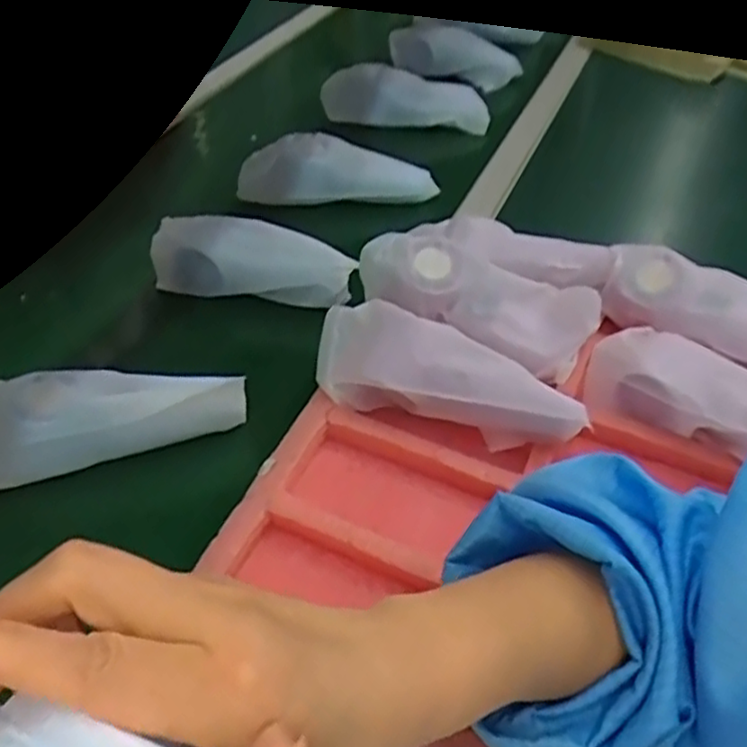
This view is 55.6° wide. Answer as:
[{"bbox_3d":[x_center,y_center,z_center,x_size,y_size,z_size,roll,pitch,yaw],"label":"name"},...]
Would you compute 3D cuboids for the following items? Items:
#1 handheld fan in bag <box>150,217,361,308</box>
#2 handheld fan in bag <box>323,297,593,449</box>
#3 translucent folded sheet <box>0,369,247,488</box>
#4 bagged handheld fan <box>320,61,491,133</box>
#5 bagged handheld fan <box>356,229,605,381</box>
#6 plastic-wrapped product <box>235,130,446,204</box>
[{"bbox_3d":[-0.108,-0.103,0.653,0.183,0.048,0.060,10,46,9],"label":"handheld fan in bag"},{"bbox_3d":[0.052,-0.001,0.508,0.190,0.051,0.067,12,46,11],"label":"handheld fan in bag"},{"bbox_3d":[-0.199,0.026,0.512,0.201,0.049,0.062,-15,47,-15],"label":"translucent folded sheet"},{"bbox_3d":[0.043,-0.357,0.916,0.209,0.061,0.050,10,46,9],"label":"bagged handheld fan"},{"bbox_3d":[0.082,-0.062,0.560,0.177,0.063,0.066,23,49,21],"label":"bagged handheld fan"},{"bbox_3d":[-0.039,-0.223,0.774,0.204,0.054,0.056,-2,45,-3],"label":"plastic-wrapped product"}]

